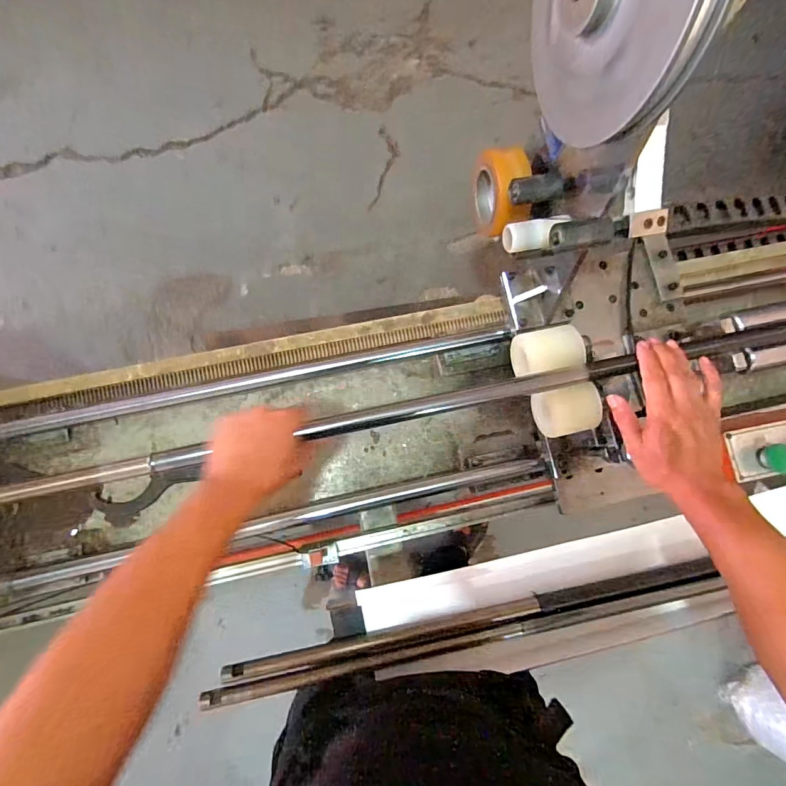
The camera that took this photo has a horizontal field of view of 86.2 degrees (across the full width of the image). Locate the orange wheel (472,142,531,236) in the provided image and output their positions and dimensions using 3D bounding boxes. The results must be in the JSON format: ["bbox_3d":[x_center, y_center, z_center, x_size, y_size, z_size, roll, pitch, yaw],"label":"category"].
[{"bbox_3d":[0.164,-0.293,0.625,0.067,0.109,0.120,-6,83,-5],"label":"orange wheel"}]

